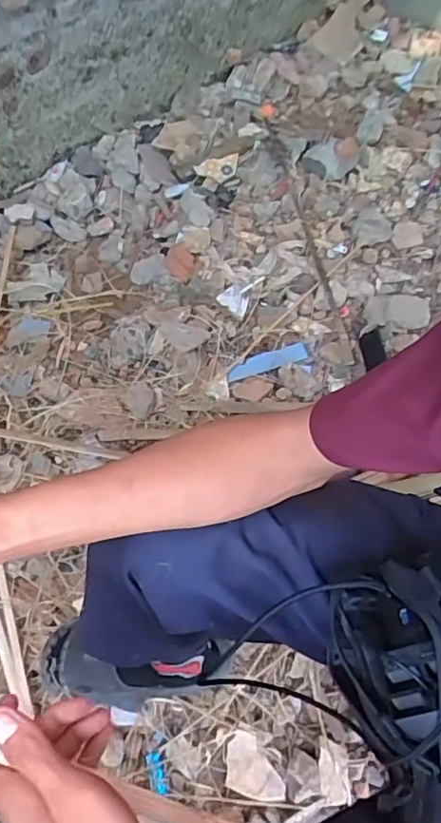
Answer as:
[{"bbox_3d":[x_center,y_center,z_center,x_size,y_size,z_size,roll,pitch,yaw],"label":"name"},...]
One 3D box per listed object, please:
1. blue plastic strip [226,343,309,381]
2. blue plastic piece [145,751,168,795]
[{"bbox_3d":[0.101,-0.108,1.233,0.187,0.006,0.045,-18,63,-11],"label":"blue plastic strip"},{"bbox_3d":[-0.097,0.549,0.872,0.023,0.011,0.058,-13,62,-8],"label":"blue plastic piece"}]

